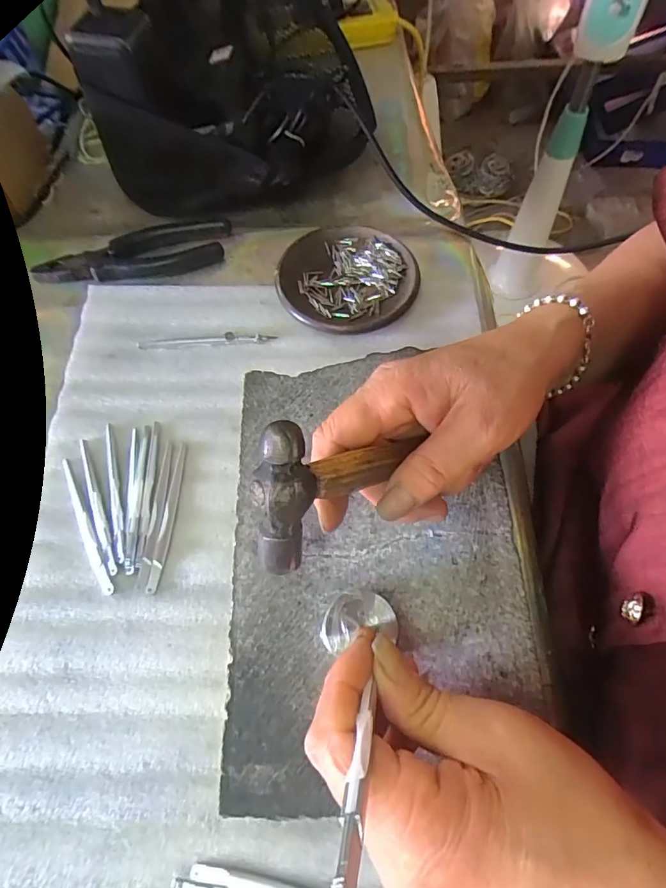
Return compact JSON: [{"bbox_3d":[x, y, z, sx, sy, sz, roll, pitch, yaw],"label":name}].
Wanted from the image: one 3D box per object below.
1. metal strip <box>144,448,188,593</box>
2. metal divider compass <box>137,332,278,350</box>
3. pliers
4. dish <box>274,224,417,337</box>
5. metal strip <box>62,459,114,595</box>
[{"bbox_3d":[-0.110,0.046,0.314,0.009,0.004,0.101,3,65,3],"label":"metal strip"},{"bbox_3d":[-0.102,-0.083,0.372,0.107,0.007,0.010,0,65,1],"label":"metal divider compass"},{"bbox_3d":[-0.171,-0.161,0.405,0.164,0.018,0.052,-18,66,-7],"label":"pliers"},{"bbox_3d":[0.011,-0.136,0.386,0.109,0.016,0.111,-1,65,1],"label":"dish"},{"bbox_3d":[-0.167,0.053,0.311,0.009,0.004,0.102,-28,68,-11],"label":"metal strip"}]

